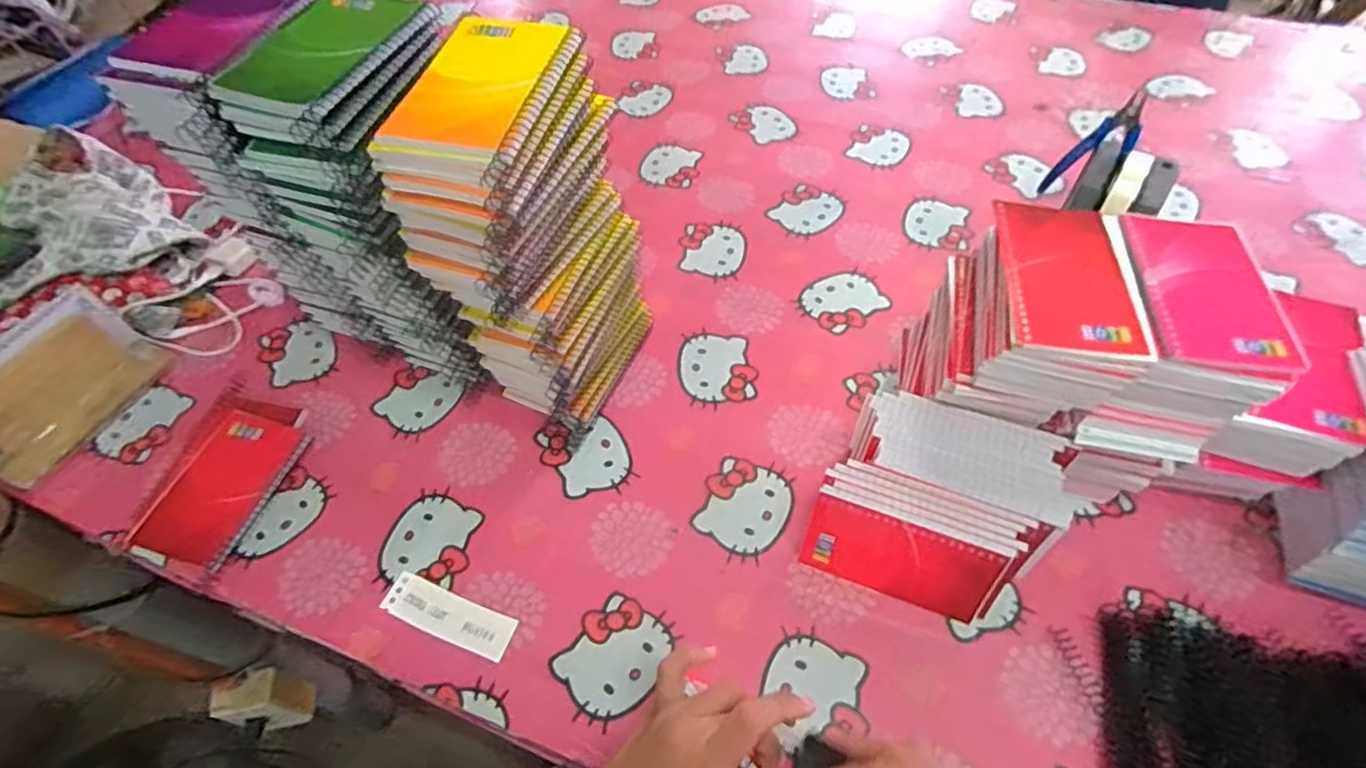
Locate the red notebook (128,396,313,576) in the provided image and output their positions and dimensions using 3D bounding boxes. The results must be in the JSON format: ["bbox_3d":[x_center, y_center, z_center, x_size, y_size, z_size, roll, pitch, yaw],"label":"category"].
[{"bbox_3d":[-0.395,0.081,0.565,0.096,0.011,0.150,9,57,10],"label":"red notebook"}]

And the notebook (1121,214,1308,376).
[{"bbox_3d":[0.349,-0.067,0.437,0.086,0.013,0.131,7,55,7],"label":"notebook"}]

